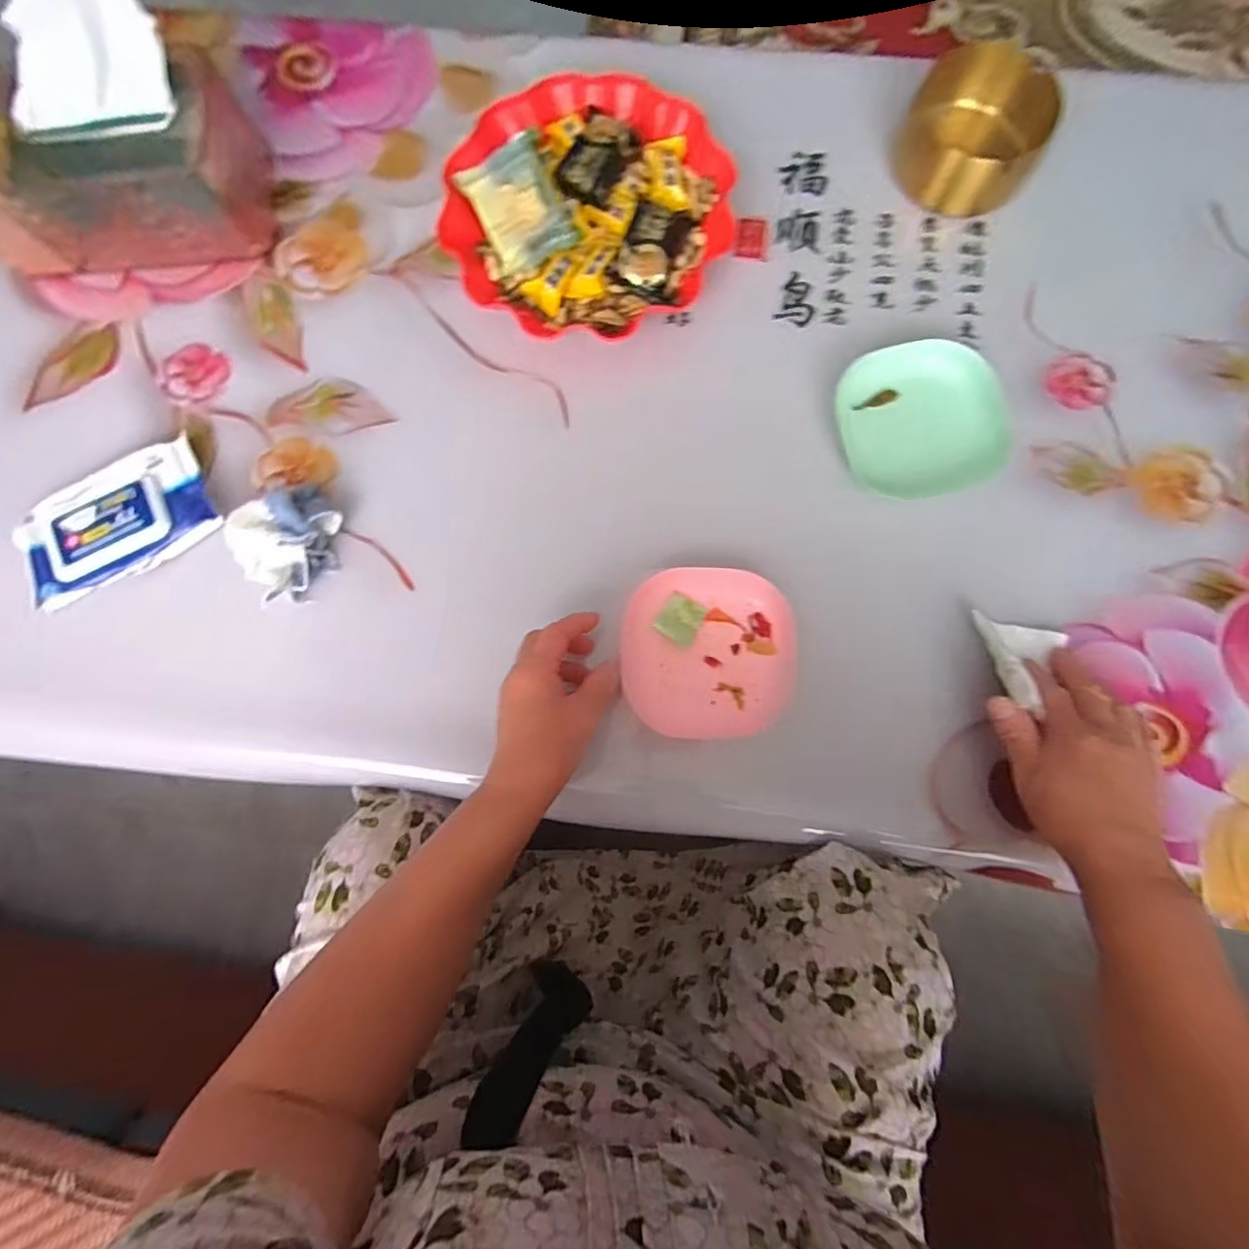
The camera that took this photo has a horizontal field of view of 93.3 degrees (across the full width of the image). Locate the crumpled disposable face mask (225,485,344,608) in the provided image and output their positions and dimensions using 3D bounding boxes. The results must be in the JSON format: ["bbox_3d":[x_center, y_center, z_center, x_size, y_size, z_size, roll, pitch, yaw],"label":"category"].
[{"bbox_3d":[-0.268,-0.070,0.463,0.075,0.047,0.085,36,84,6],"label":"crumpled disposable face mask"}]

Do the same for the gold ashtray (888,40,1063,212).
[{"bbox_3d":[0.289,-0.411,0.489,0.111,0.058,0.093,27,83,5],"label":"gold ashtray"}]

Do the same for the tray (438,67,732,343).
[{"bbox_3d":[-0.029,-0.349,0.496,0.227,0.049,0.206,-1,82,2],"label":"tray"}]

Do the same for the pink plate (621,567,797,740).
[{"bbox_3d":[0.065,0.021,0.454,0.128,0.018,0.128,0,82,2],"label":"pink plate"}]

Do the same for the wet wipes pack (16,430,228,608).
[{"bbox_3d":[-0.410,-0.084,0.478,0.149,0.028,0.092,-27,82,-2],"label":"wet wipes pack"}]

